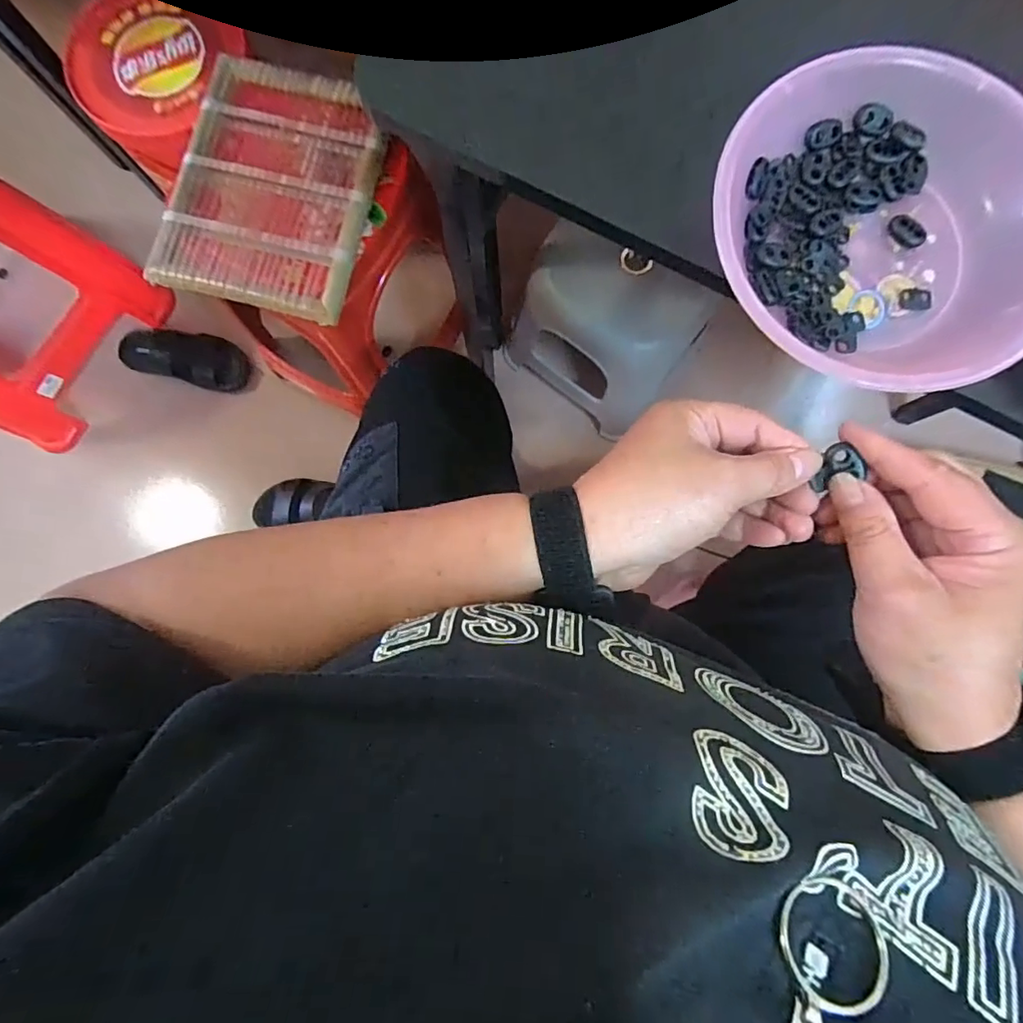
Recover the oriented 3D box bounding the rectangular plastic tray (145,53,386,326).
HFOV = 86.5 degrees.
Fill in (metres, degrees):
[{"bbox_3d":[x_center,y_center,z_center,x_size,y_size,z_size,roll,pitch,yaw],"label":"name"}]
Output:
[{"bbox_3d":[-0.286,-0.393,0.657,0.227,0.023,0.302,12,83,2],"label":"rectangular plastic tray"}]

